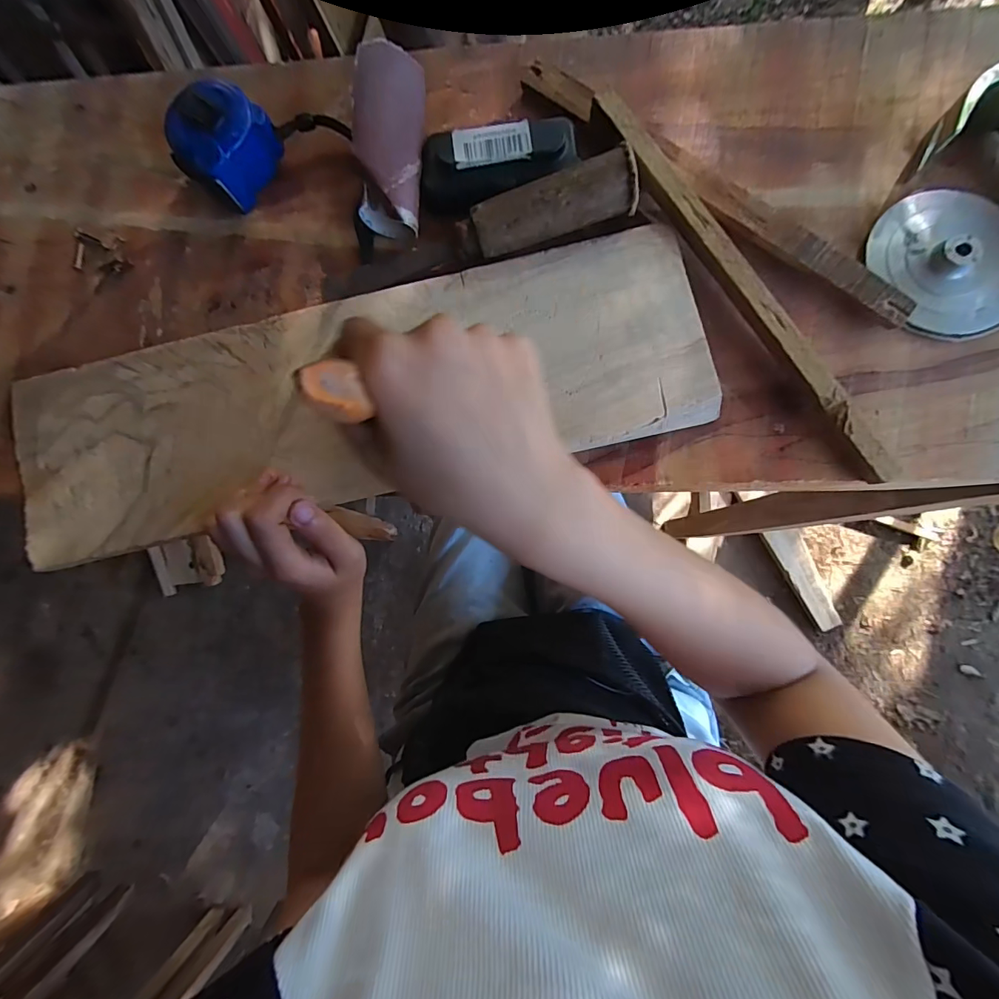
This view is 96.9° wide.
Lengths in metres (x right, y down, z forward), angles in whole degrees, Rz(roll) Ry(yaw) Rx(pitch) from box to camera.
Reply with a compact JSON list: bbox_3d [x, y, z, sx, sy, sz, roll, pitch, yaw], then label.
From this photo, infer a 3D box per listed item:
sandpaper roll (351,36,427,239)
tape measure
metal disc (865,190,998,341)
[{"bbox_3d":[-0.070,-0.230,0.284,0.037,0.031,0.102,4,101,7],"label":"sandpaper roll"},{"bbox_3d":[-0.186,-0.239,0.299,0.054,0.043,0.063,31,86,7],"label":"tape measure"},{"bbox_3d":[0.281,-0.149,0.271,0.082,0.013,0.095,-25,81,0],"label":"metal disc"}]

